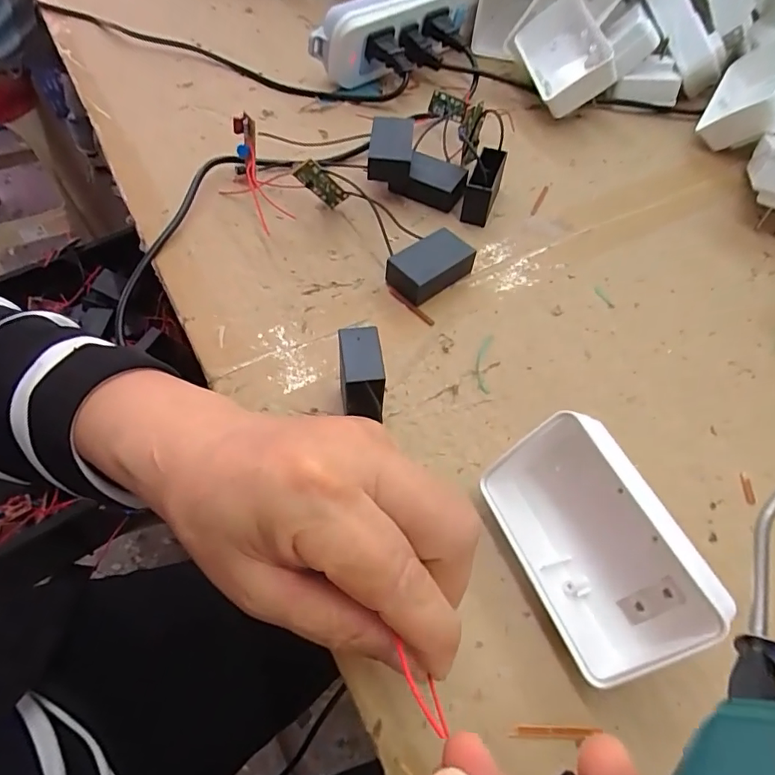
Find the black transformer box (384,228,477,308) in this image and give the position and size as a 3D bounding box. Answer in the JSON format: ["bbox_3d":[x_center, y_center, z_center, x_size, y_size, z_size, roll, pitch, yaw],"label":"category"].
[{"bbox_3d":[0.025,-0.073,0.303,0.048,0.022,0.029,-35,64,-23],"label":"black transformer box"}]

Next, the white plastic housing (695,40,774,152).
[{"bbox_3d":[0.289,-0.230,0.393,0.031,0.061,0.095,41,69,-18],"label":"white plastic housing"}]

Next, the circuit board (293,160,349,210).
[{"bbox_3d":[-0.042,-0.130,0.324,0.017,0.042,0.004,-20,69,27],"label":"circuit board"}]

